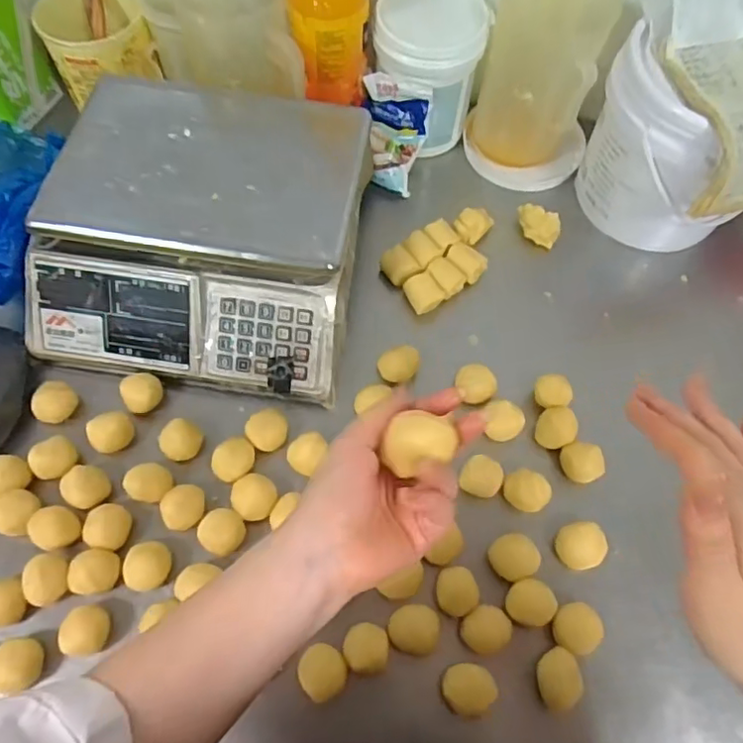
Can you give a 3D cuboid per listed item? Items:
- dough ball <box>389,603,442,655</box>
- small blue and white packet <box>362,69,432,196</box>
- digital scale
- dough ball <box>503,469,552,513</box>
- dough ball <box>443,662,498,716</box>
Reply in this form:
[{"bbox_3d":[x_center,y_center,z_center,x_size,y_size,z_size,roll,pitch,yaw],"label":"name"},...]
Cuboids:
[{"bbox_3d":[0.039,0.238,0.540,0.046,0.027,0.041,-5,67,-3],"label":"dough ball"},{"bbox_3d":[0.025,-0.299,0.738,0.088,0.062,0.132,11,111,-14],"label":"small blue and white packet"},{"bbox_3d":[-0.176,-0.163,0.646,0.319,0.104,0.337,8,65,1],"label":"digital scale"},{"bbox_3d":[0.155,0.119,0.585,0.043,0.032,0.037,42,73,16],"label":"dough ball"},{"bbox_3d":[0.086,0.282,0.521,0.044,0.038,0.040,0,67,-1],"label":"dough ball"}]

